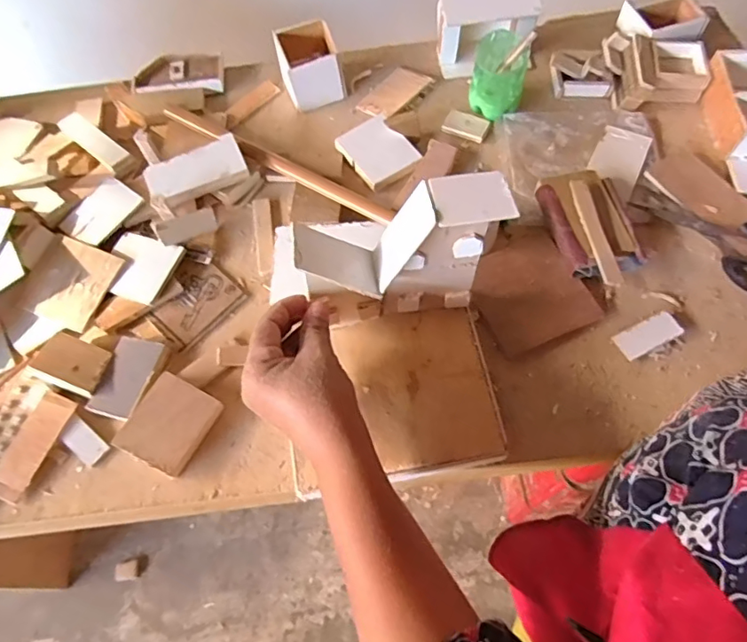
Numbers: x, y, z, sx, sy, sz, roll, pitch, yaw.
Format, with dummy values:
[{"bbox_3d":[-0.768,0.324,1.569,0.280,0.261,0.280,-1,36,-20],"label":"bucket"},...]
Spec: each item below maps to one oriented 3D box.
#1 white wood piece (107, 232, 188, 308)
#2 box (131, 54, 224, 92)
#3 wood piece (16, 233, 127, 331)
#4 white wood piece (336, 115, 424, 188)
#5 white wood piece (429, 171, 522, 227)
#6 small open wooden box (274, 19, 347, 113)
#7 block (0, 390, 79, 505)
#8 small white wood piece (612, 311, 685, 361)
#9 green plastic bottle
[{"bbox_3d":[-0.239,-0.055,0.542,0.068,0.006,0.068,19,70,9],"label":"white wood piece"},{"bbox_3d":[-0.244,-0.310,0.676,0.106,0.019,0.065,-7,64,2],"label":"box"},{"bbox_3d":[-0.303,-0.040,0.533,0.079,0.007,0.083,21,72,9],"label":"wood piece"},{"bbox_3d":[0.006,-0.190,0.595,0.065,0.016,0.078,-36,83,-6],"label":"white wood piece"},{"bbox_3d":[0.069,-0.085,0.366,0.053,0.007,0.041,-11,64,0],"label":"white wood piece"},{"bbox_3d":[-0.075,-0.303,0.636,0.069,0.061,0.083,-15,64,-4],"label":"small open wooden box"},{"bbox_3d":[-0.297,0.108,0.464,0.035,0.004,0.093,21,70,8],"label":"block"},{"bbox_3d":[0.252,0.012,0.489,0.060,0.012,0.028,-26,65,-7],"label":"small white wood piece"},{"bbox_3d":[0.140,-0.274,0.605,0.059,0.071,0.064,9,65,7],"label":"green plastic bottle"}]

